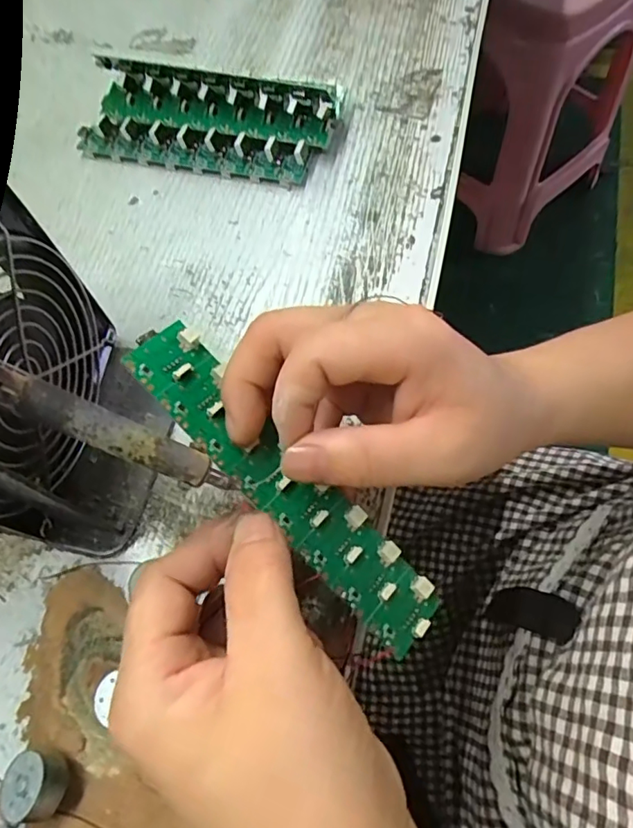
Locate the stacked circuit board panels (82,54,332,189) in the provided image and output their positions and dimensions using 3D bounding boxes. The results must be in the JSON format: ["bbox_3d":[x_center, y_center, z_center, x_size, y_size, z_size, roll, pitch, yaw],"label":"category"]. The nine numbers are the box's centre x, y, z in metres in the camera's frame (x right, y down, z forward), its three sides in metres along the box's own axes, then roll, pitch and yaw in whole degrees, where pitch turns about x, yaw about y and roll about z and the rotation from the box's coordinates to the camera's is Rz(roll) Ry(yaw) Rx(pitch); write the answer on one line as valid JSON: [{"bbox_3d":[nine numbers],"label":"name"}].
[{"bbox_3d":[-0.074,-0.191,0.348,0.159,0.034,0.059,13,69,11],"label":"stacked circuit board panels"}]

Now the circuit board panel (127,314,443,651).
[{"bbox_3d":[-0.012,0.027,0.211,0.029,0.007,0.156,-44,91,-16],"label":"circuit board panel"}]

